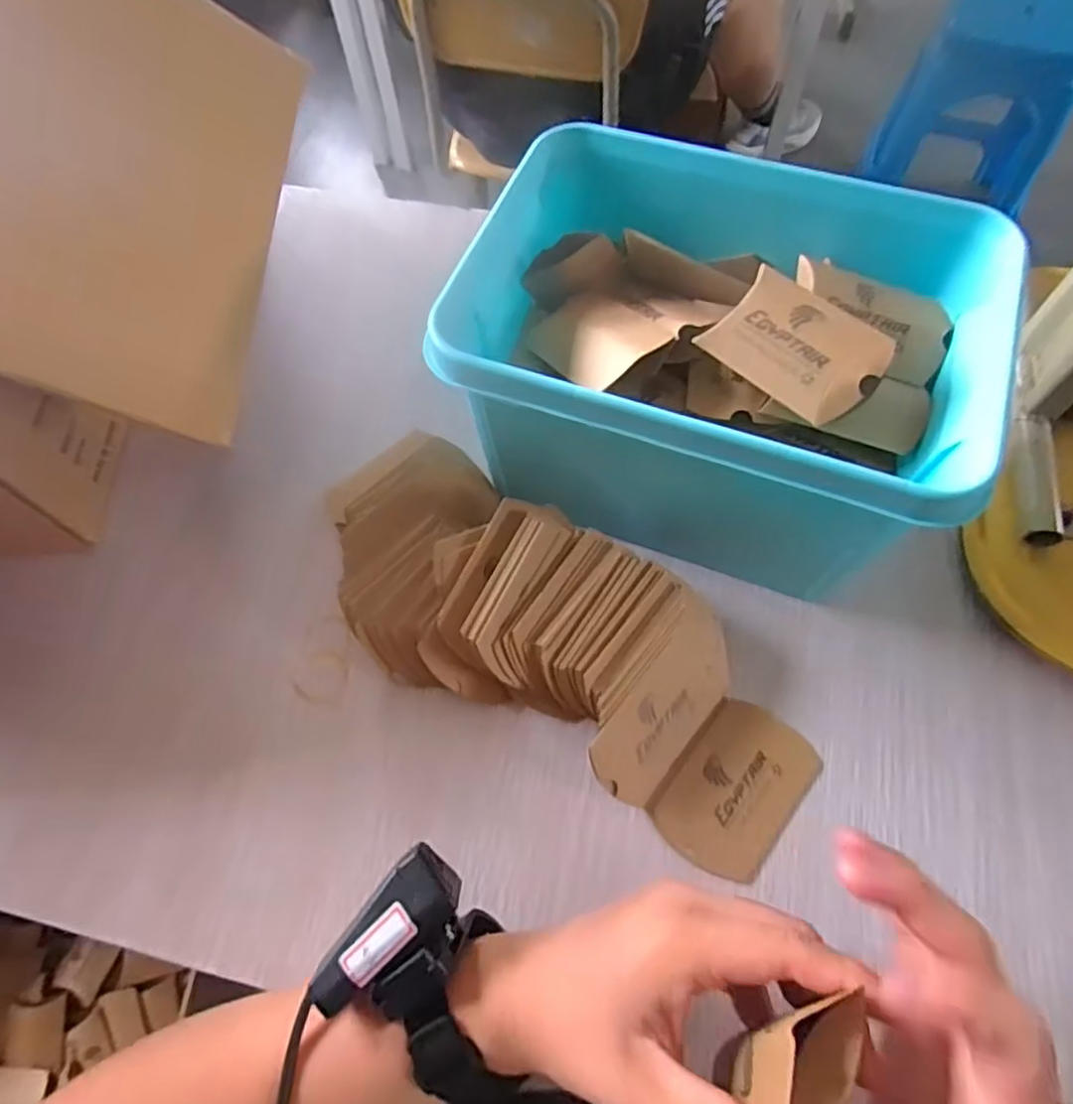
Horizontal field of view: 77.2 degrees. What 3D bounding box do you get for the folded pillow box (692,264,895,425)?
[{"bbox_3d":[0.133,-0.104,0.345,0.081,0.021,0.053,42,99,22],"label":"folded pillow box"}]

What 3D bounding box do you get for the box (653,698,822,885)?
[{"bbox_3d":[0.114,0.134,0.382,0.063,0.004,0.094,35,70,17],"label":"box"}]

